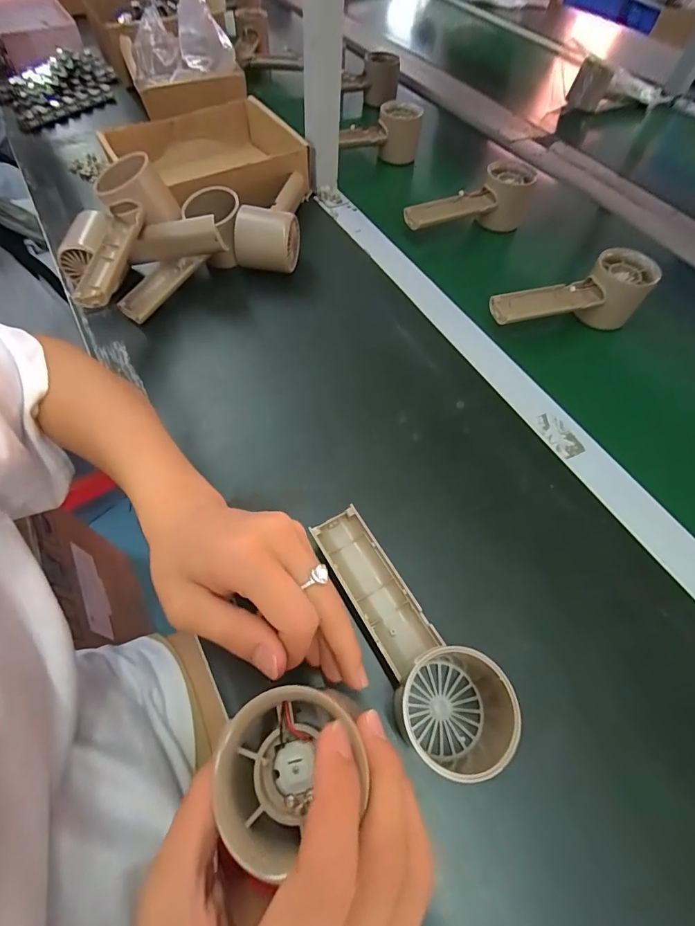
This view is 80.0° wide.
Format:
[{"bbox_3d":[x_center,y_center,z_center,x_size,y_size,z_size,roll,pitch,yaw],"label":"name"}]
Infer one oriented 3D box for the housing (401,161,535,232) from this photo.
[{"bbox_3d":[0.139,-0.302,0.499,0.158,0.068,0.073,-10,61,-8],"label":"housing"}]

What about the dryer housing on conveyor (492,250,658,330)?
[{"bbox_3d":[0.214,-0.167,0.409,0.151,0.054,0.051,-8,61,-7],"label":"dryer housing on conveyor"}]

